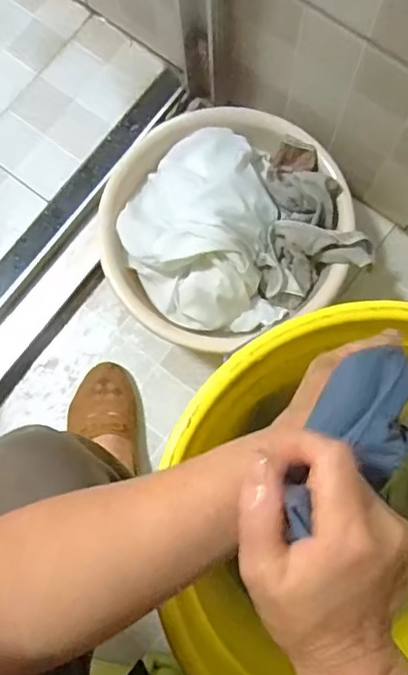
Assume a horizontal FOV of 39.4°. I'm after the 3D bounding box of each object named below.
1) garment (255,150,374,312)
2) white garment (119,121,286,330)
[{"bbox_3d":[0.136,-0.148,0.722,0.132,0.086,0.196,1,79,3],"label":"garment"},{"bbox_3d":[-0.006,-0.139,0.729,0.186,0.091,0.247,-7,78,1],"label":"white garment"}]

